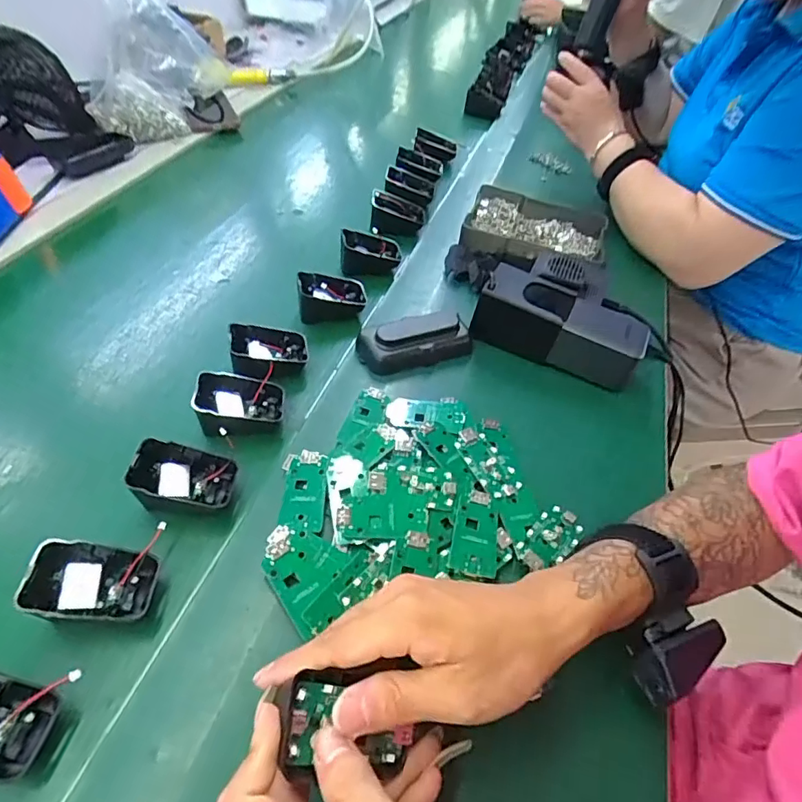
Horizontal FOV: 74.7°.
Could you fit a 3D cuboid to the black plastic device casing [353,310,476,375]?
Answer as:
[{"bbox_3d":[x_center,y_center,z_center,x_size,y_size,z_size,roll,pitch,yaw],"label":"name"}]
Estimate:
[{"bbox_3d":[0.012,-0.058,0.495,0.103,0.038,0.049,-18,51,-16],"label":"black plastic device casing"}]

